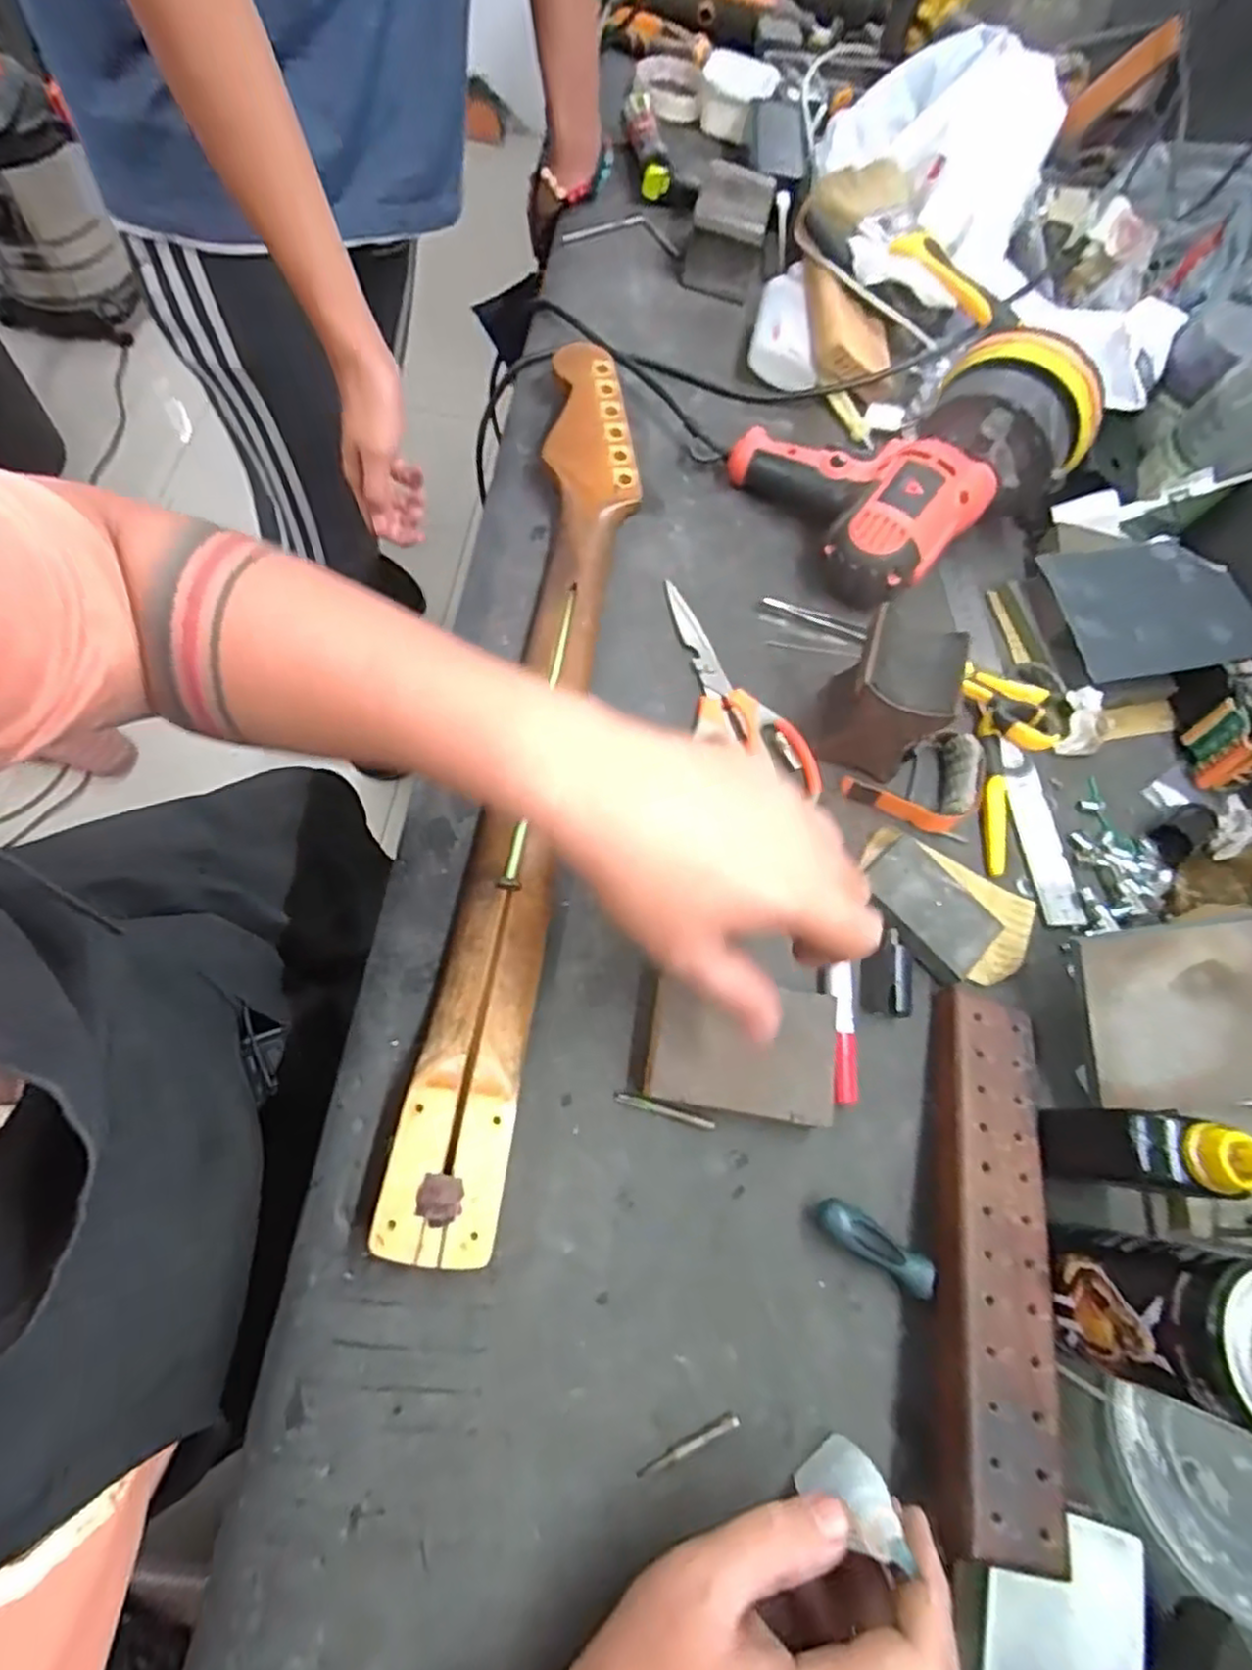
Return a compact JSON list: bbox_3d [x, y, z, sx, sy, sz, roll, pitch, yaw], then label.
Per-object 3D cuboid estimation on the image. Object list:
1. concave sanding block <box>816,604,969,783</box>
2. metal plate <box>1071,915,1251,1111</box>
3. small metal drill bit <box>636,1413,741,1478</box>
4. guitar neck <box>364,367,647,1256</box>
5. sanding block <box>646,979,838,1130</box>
[{"bbox_3d":[0.164,-0.087,0.446,0.063,0.087,0.067,20,67,-1],"label":"concave sanding block"},{"bbox_3d":[0.314,0.099,0.375,0.119,0.009,0.100,-10,92,8],"label":"metal plate"},{"bbox_3d":[0.030,0.288,0.326,0.052,0.004,0.006,-19,73,-15],"label":"small metal drill bit"},{"bbox_3d":[-0.051,-0.087,0.448,0.073,0.027,0.625,8,69,-5],"label":"guitar neck"},{"bbox_3d":[0.065,0.118,0.385,0.101,0.020,0.068,11,68,-4],"label":"sanding block"}]

